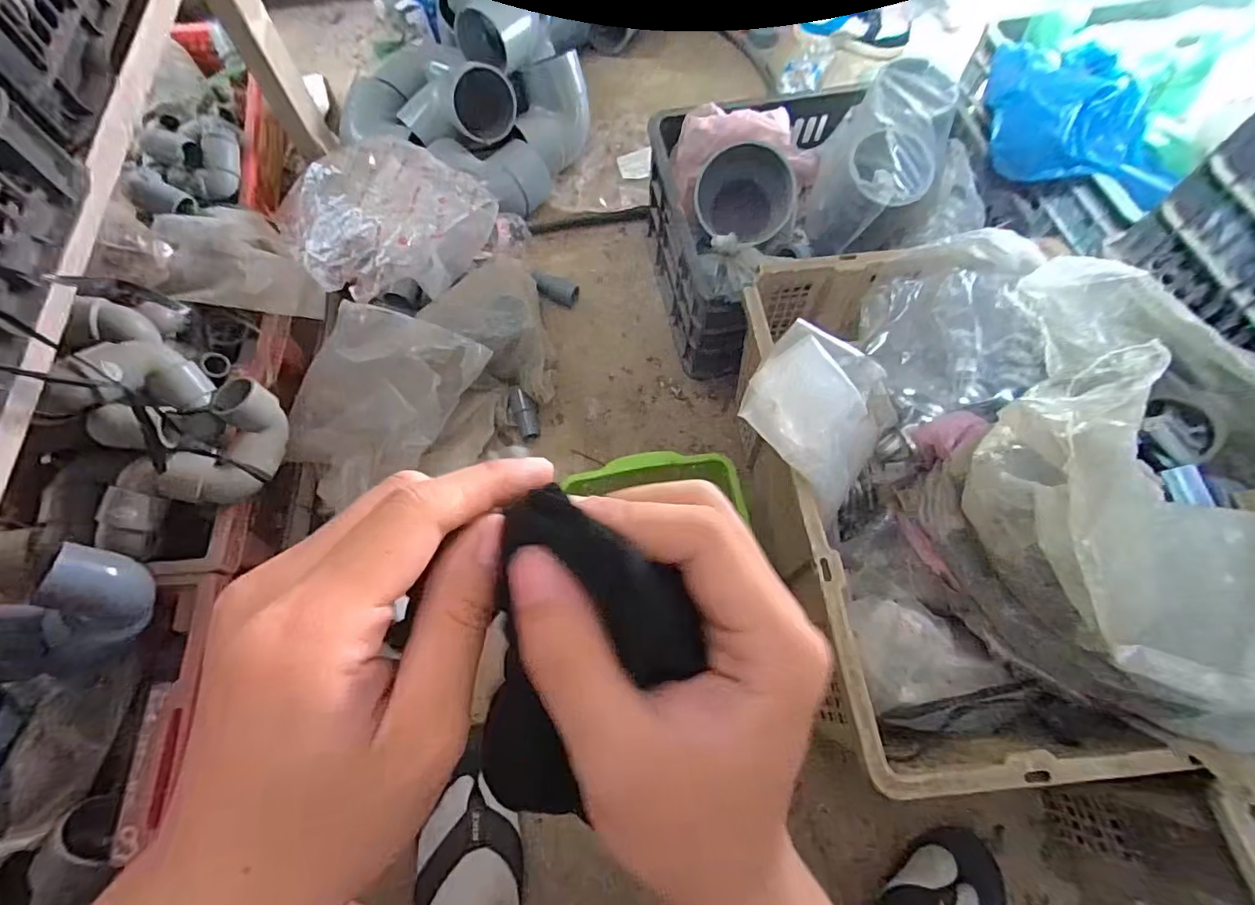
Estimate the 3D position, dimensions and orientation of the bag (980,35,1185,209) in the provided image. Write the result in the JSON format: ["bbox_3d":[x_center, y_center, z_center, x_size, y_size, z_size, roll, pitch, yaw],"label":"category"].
[{"bbox_3d":[0.500,-0.380,0.606,0.107,0.084,0.243,-29,68,-12],"label":"bag"}]

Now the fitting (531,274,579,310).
[{"bbox_3d":[-0.111,-0.249,0.810,0.073,0.029,0.030,24,67,-6],"label":"fitting"}]

